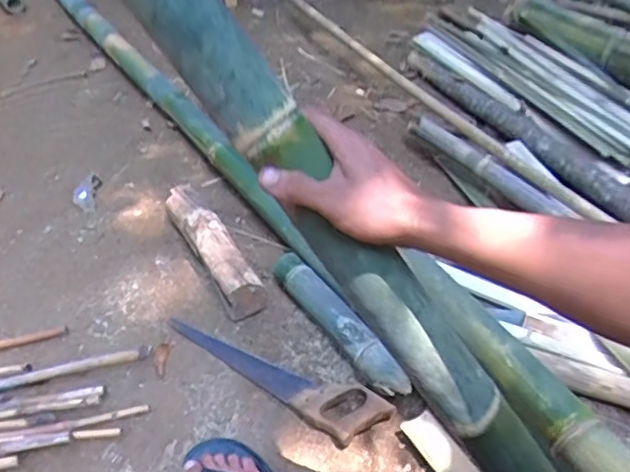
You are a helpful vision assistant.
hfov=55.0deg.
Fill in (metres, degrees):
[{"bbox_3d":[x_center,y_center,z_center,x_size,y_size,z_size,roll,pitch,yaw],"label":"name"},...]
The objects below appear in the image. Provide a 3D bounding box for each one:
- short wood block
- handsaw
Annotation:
[{"bbox_3d":[-0.213,0.018,1.234,0.079,0.079,0.422,-22,40,-20],"label":"short wood block"},{"bbox_3d":[-0.074,0.211,1.028,0.428,0.032,0.100,28,45,31],"label":"handsaw"}]

